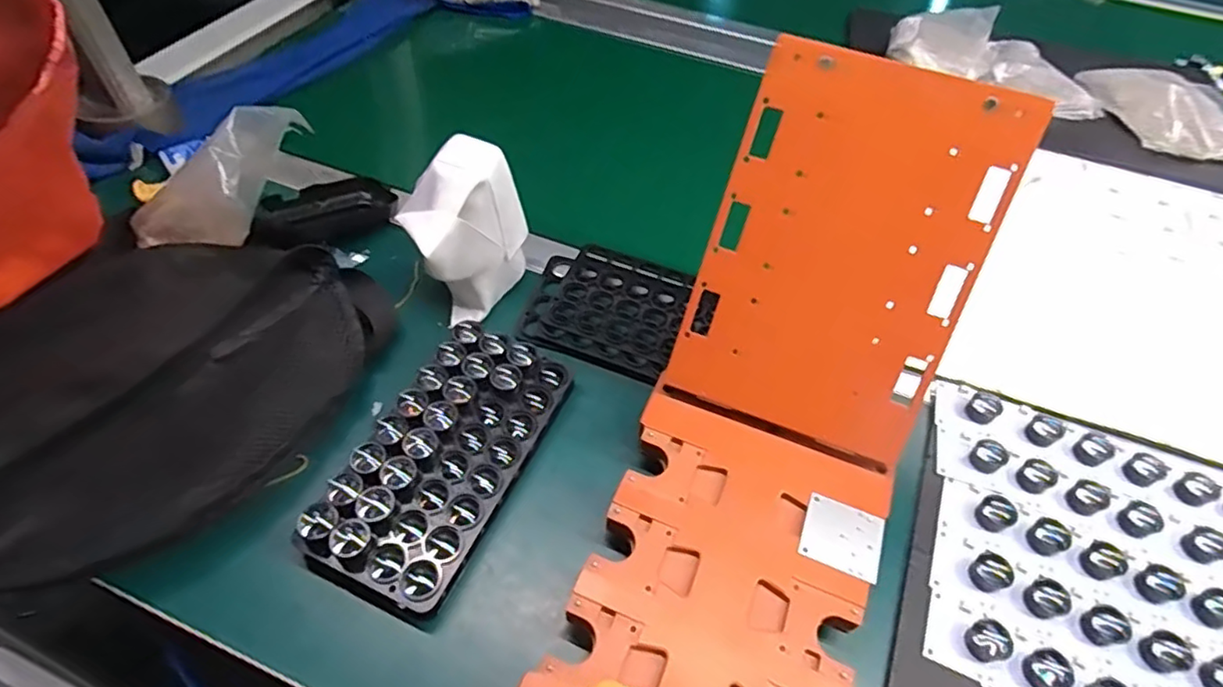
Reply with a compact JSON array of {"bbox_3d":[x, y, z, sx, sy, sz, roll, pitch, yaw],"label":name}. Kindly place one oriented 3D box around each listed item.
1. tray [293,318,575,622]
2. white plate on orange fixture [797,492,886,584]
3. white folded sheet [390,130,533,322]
[{"bbox_3d":[-0.111,0.074,0.423,0.097,0.036,0.189,21,54,13],"label":"tray"},{"bbox_3d":[0.144,0.120,0.387,0.047,0.004,0.043,21,54,13],"label":"white plate on orange fixture"},{"bbox_3d":[-0.117,-0.087,0.493,0.067,0.118,0.099,32,57,20],"label":"white folded sheet"}]

